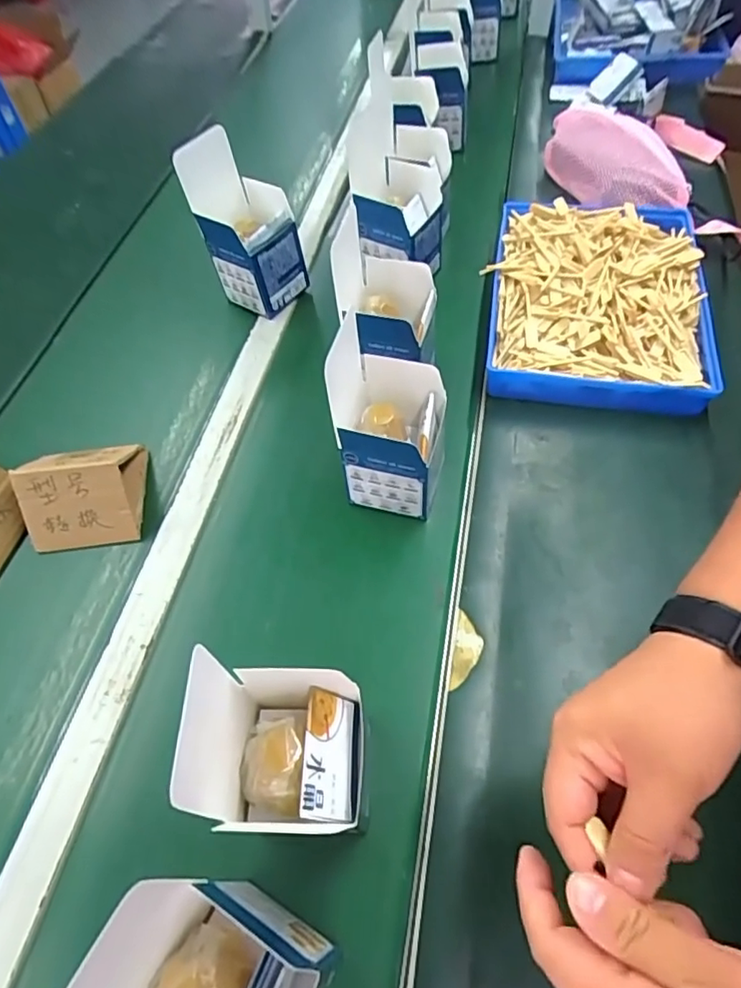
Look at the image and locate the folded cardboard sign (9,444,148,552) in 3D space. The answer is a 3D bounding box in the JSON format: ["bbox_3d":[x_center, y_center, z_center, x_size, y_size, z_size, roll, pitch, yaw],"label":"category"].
[{"bbox_3d":[-0.282,-0.010,0.557,0.103,0.072,0.105,-9,57,-2],"label":"folded cardboard sign"}]

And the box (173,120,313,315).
[{"bbox_3d":[-0.145,-0.311,0.675,0.094,0.181,0.088,29,63,20],"label":"box"}]

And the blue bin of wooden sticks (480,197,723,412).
[{"bbox_3d":[0.265,-0.236,0.667,0.235,0.059,0.317,8,58,9],"label":"blue bin of wooden sticks"}]

